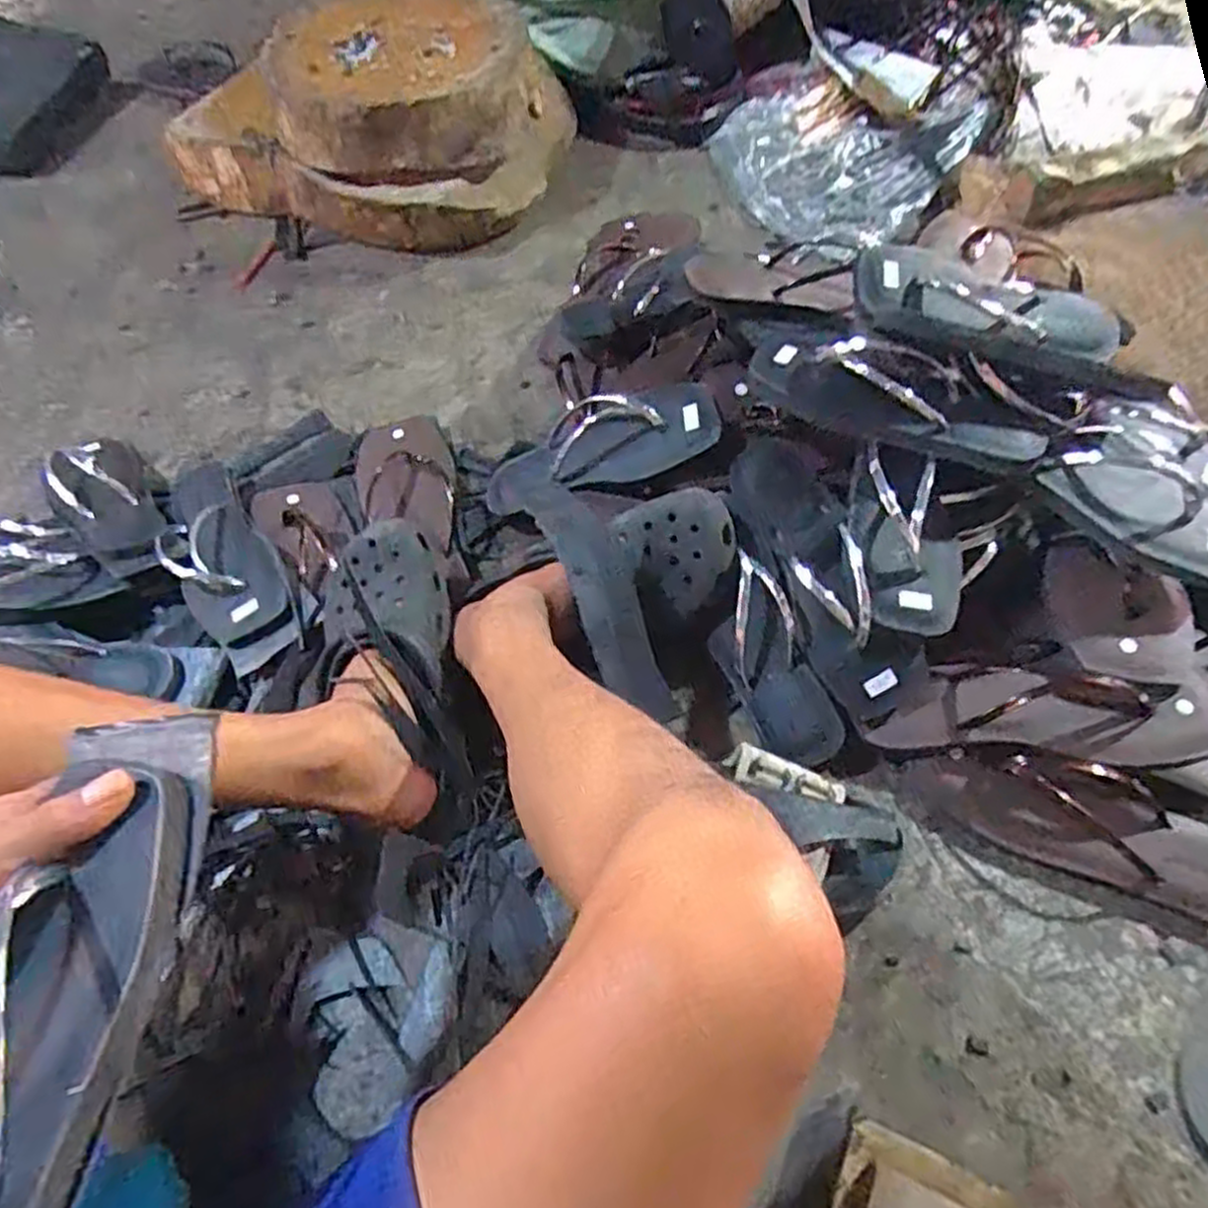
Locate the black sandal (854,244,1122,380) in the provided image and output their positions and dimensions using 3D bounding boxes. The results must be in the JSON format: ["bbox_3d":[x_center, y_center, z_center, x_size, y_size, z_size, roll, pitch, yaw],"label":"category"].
[{"bbox_3d":[0.334,-0.243,0.667,0.238,0.048,0.103,11,57,-6],"label":"black sandal"}]

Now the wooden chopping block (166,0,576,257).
[{"bbox_3d":[-0.299,-0.677,1.093,0.441,0.195,0.381,16,59,14],"label":"wooden chopping block"}]

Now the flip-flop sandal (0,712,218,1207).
[{"bbox_3d":[-0.215,0.165,0.295,0.078,0.037,0.255,7,65,8],"label":"flip-flop sandal"}]

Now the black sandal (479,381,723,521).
[{"bbox_3d":[-0.015,-0.147,0.724,0.241,0.054,0.081,-16,53,23],"label":"black sandal"}]

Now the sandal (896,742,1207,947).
[{"bbox_3d":[0.361,0.172,0.590,0.273,0.040,0.086,18,60,15],"label":"sandal"}]

